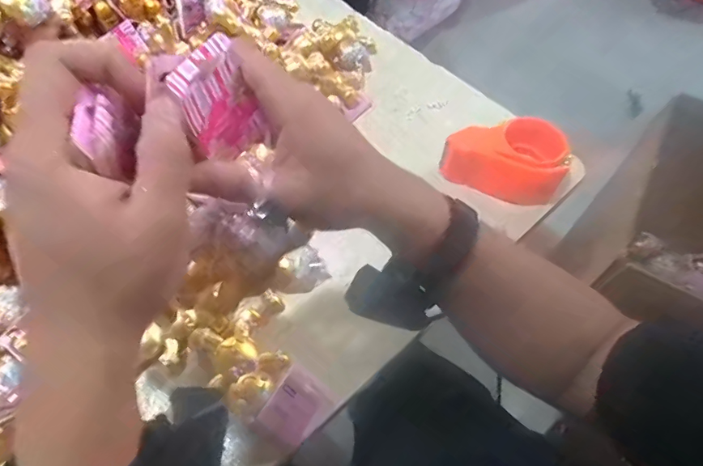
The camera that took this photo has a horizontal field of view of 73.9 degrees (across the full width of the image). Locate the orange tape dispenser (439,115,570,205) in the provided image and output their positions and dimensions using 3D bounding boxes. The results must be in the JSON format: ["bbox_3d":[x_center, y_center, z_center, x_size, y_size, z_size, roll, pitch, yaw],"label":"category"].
[{"bbox_3d":[0.196,-0.105,0.593,0.144,0.064,0.096,21,60,10],"label":"orange tape dispenser"}]

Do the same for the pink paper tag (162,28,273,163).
[{"bbox_3d":[-0.068,-0.066,0.246,0.005,0.061,0.043,14,52,28],"label":"pink paper tag"}]

